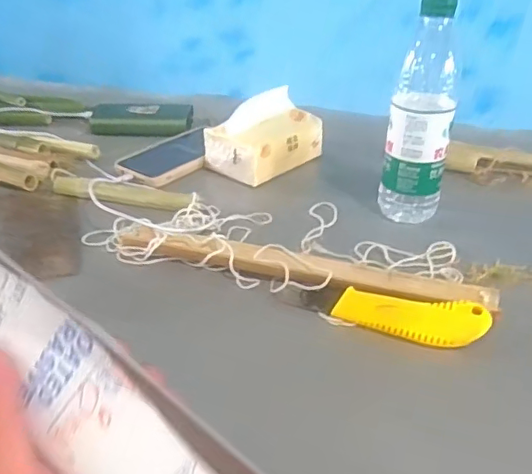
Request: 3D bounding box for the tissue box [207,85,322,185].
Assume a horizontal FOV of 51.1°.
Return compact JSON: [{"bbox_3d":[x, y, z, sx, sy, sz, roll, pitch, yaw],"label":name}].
[{"bbox_3d":[0.001,-0.125,0.698,0.137,0.076,0.081,-25,40,-33],"label":"tissue box"}]

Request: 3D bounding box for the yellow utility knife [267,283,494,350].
[{"bbox_3d":[0.094,0.059,0.458,0.164,0.016,0.040,11,73,21],"label":"yellow utility knife"}]

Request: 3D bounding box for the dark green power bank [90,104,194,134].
[{"bbox_3d":[-0.177,-0.172,0.800,0.141,0.028,0.037,0,33,1],"label":"dark green power bank"}]

